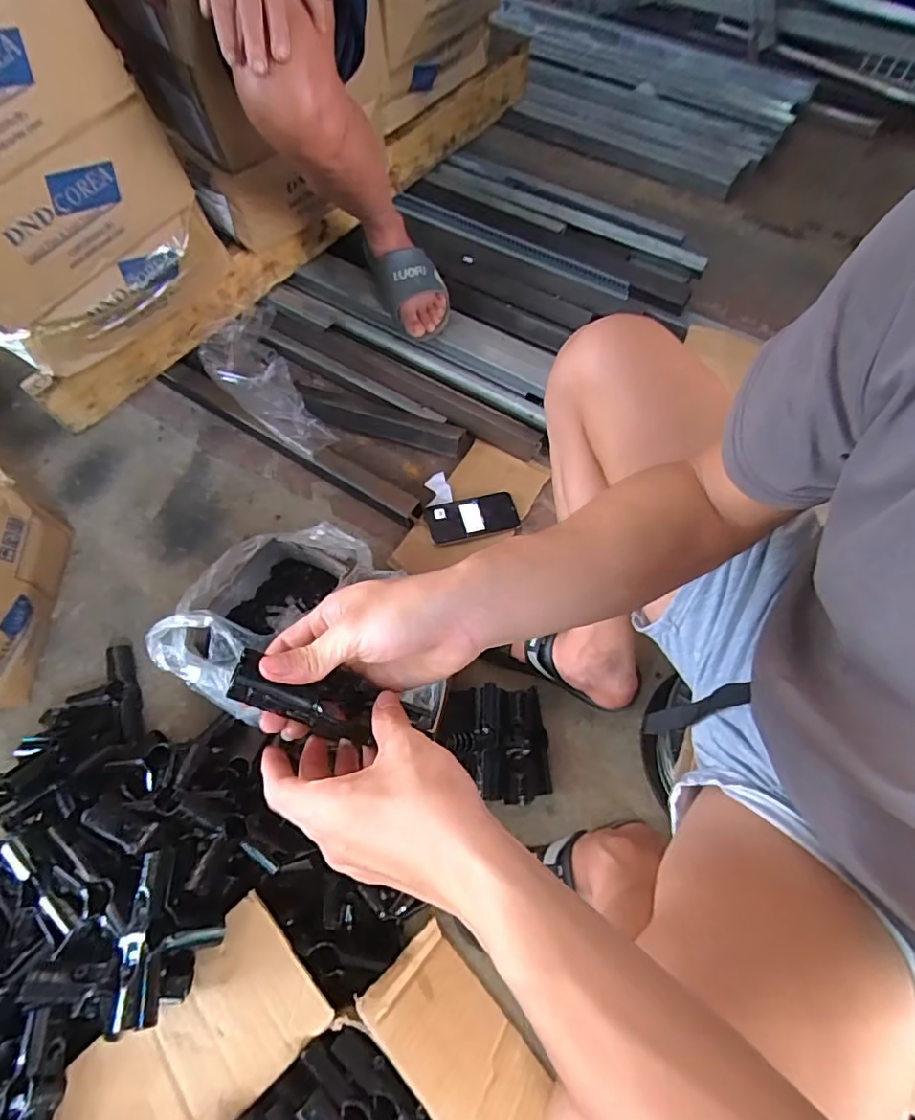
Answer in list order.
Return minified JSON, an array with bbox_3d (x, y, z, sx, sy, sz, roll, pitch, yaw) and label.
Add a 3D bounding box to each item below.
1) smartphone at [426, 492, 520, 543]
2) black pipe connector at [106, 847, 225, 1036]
[{"bbox_3d":[0.026,-0.066,0.863,0.145,0.018,0.069,-15,65,-7],"label":"smartphone"},{"bbox_3d":[-0.261,0.339,0.500,0.075,0.054,0.133,-10,52,-5],"label":"black pipe connector"}]

